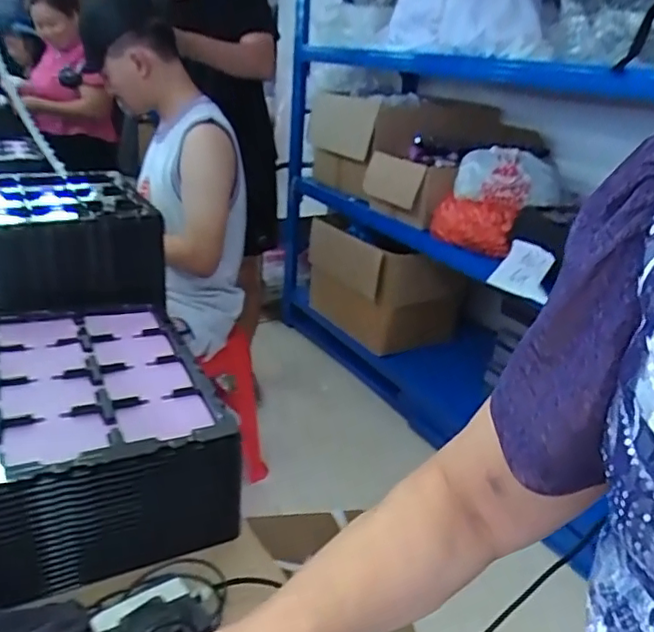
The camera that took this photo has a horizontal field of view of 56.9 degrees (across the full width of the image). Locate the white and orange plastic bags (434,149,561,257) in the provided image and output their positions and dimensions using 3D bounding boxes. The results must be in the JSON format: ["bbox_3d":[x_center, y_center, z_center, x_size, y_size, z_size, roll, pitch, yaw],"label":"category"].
[{"bbox_3d":[0.477,-0.330,1.732,0.330,0.265,0.229,12,25,16],"label":"white and orange plastic bags"}]

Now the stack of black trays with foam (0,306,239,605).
[{"bbox_3d":[-0.320,0.127,0.704,0.335,0.136,0.358,-8,27,-26],"label":"stack of black trays with foam"}]

